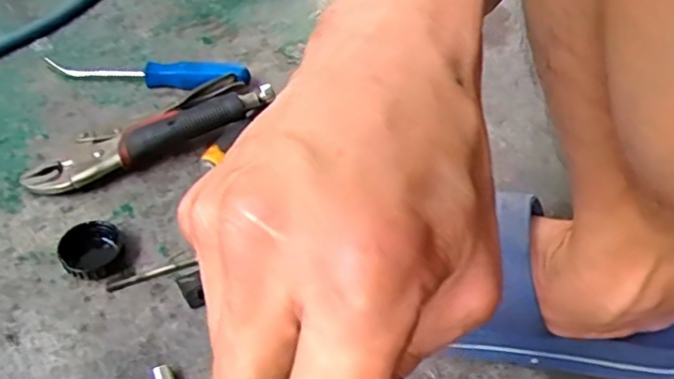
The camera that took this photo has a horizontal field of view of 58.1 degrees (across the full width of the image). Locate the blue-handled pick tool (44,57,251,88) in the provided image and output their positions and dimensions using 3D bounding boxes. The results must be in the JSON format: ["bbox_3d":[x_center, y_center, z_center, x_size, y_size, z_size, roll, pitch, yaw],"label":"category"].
[{"bbox_3d":[-0.183,-0.116,0.592,0.191,0.026,0.027,7,46,0],"label":"blue-handled pick tool"}]

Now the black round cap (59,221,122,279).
[{"bbox_3d":[-0.183,0.045,0.451,0.044,0.020,0.046,3,46,-3],"label":"black round cap"}]

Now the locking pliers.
[{"bbox_3d":[-0.163,-0.051,0.526,0.209,0.040,0.062,-24,53,-26],"label":"locking pliers"}]

